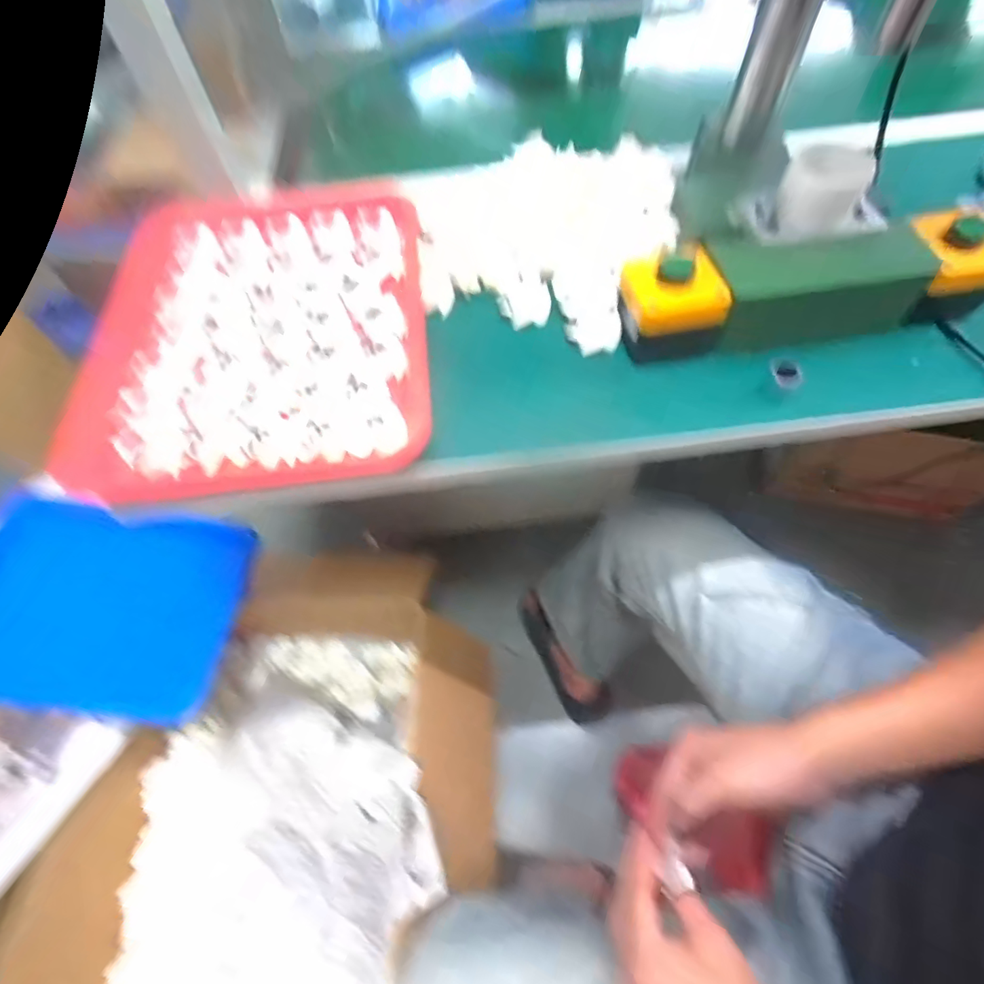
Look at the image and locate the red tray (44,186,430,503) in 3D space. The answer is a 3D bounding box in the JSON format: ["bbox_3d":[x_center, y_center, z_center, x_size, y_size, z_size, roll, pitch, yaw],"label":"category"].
[{"bbox_3d":[-0.196,-0.156,0.449,0.269,0.025,0.359,-8,60,-2],"label":"red tray"}]

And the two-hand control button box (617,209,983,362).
[{"bbox_3d":[0.251,-0.165,0.416,0.293,0.066,0.075,-7,60,-2],"label":"two-hand control button box"}]

